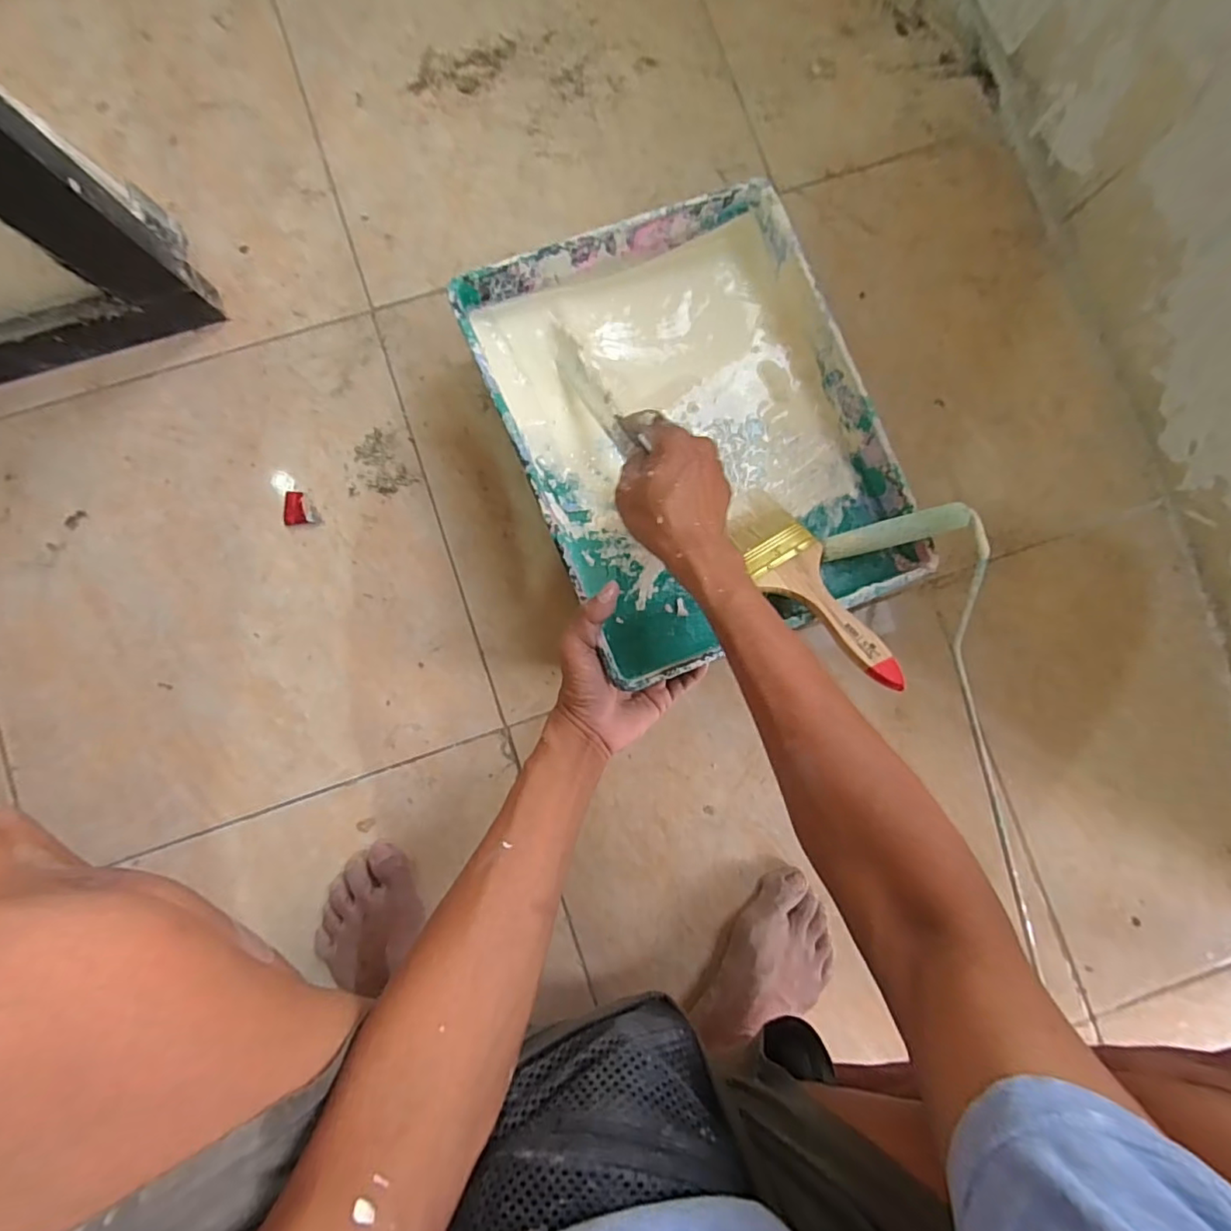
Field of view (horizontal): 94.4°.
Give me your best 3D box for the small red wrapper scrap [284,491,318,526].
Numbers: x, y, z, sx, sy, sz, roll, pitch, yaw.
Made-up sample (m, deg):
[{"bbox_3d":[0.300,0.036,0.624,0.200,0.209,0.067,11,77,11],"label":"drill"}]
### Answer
[{"bbox_3d":[-0.280,-0.096,0.504,0.026,0.004,0.029,-10,87,-3],"label":"small red wrapper scrap"}]

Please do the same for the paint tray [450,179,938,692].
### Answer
[{"bbox_3d":[0.065,-0.151,0.458,0.260,0.065,0.343,-22,87,-3],"label":"paint tray"}]

